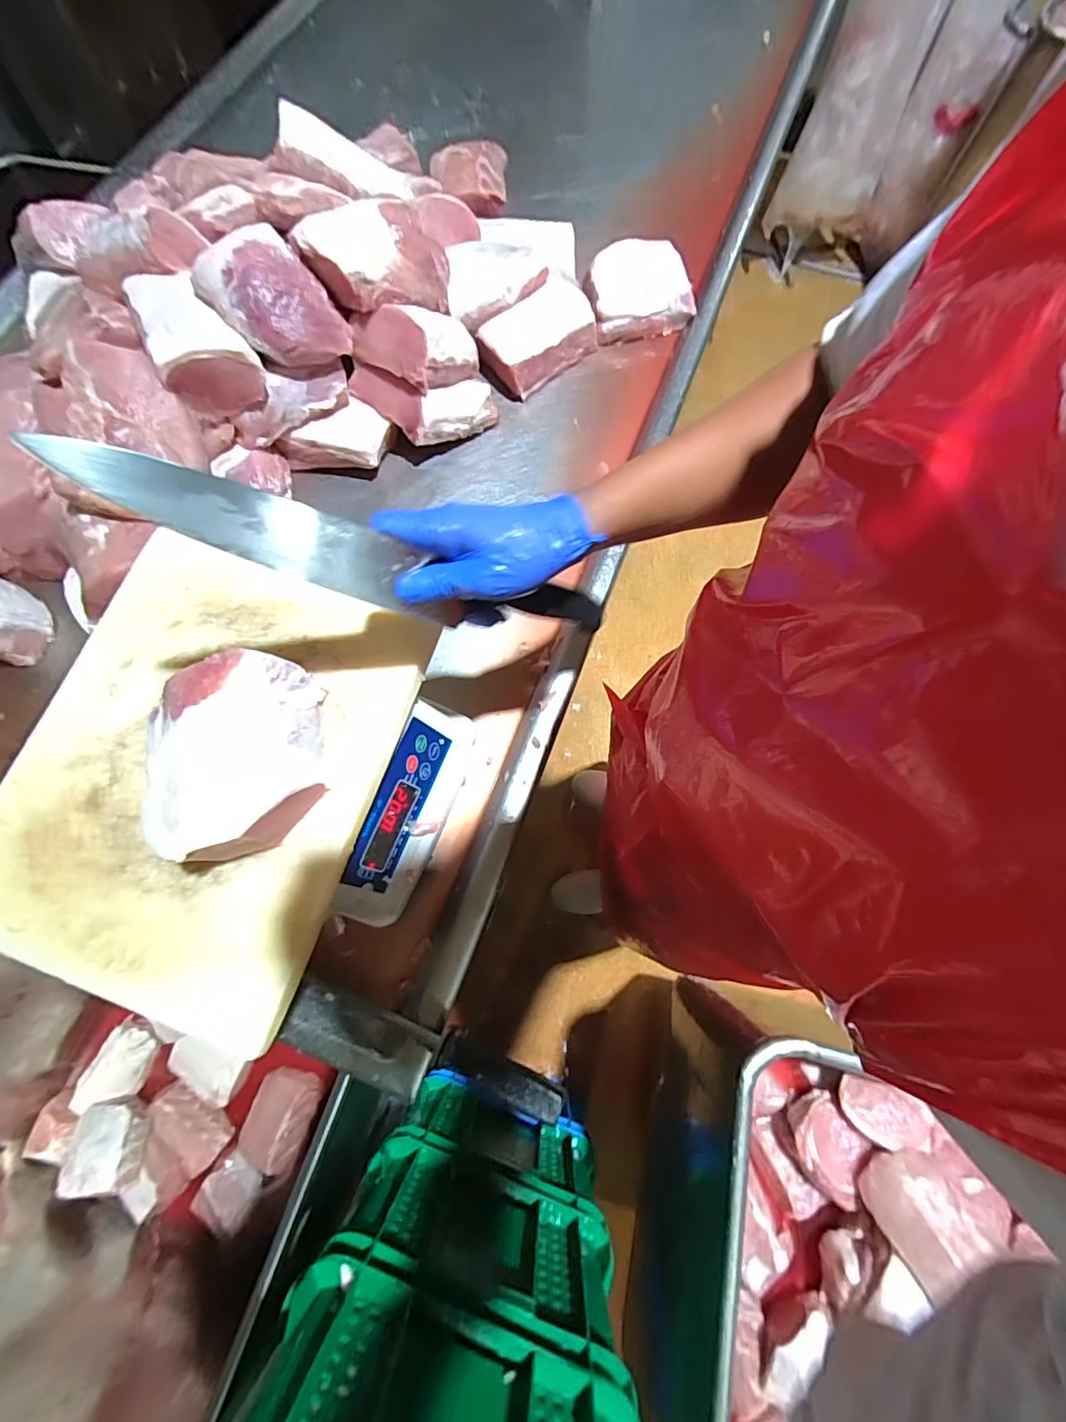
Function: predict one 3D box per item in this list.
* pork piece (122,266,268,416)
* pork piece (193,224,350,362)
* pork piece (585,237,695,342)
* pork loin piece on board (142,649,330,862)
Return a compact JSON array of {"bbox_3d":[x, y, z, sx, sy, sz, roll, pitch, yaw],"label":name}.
[{"bbox_3d":[-0.408,-0.453,0.626,0.105,0.074,0.176,-29,73,-7],"label":"pork piece"},{"bbox_3d":[-0.310,-0.489,0.613,0.138,0.092,0.122,-30,73,-8],"label":"pork piece"},{"bbox_3d":[0.158,-0.646,0.786,0.151,0.062,0.116,-15,71,-3],"label":"pork piece"},{"bbox_3d":[-0.222,0.036,0.393,0.113,0.074,0.150,-12,71,-2],"label":"pork loin piece on board"}]

